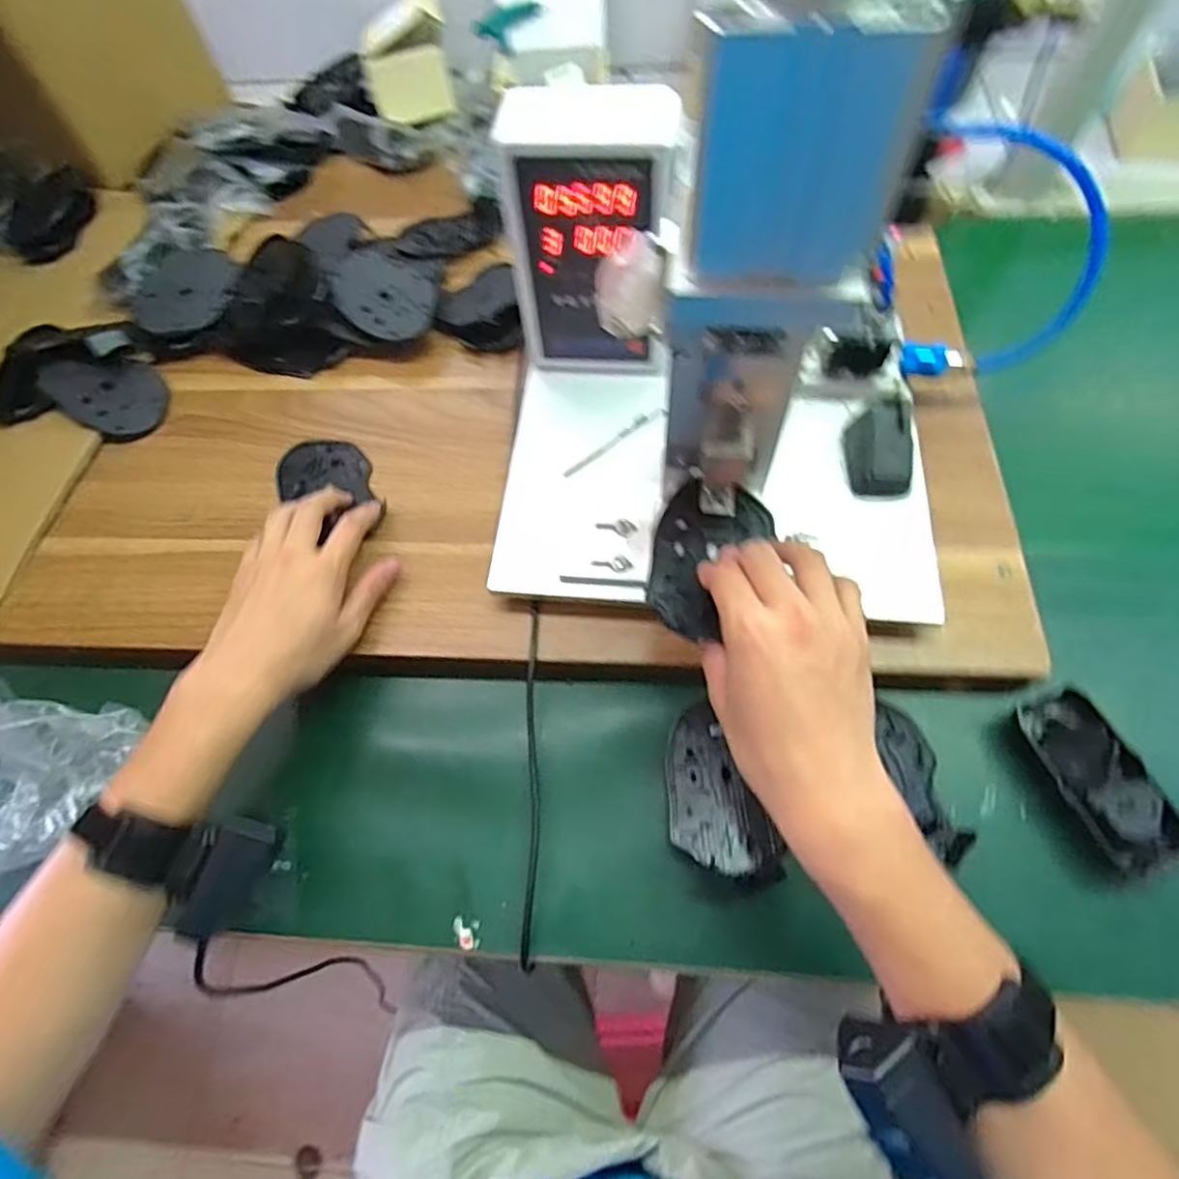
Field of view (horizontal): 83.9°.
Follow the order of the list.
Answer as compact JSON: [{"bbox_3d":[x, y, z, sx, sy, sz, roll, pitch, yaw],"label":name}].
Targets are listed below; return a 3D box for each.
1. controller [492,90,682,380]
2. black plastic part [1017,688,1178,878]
[{"bbox_3d":[0.000,-0.244,0.465,0.103,0.172,0.064,3,65,5],"label":"controller"},{"bbox_3d":[0.314,0.119,0.408,0.046,0.031,0.107,-19,65,-5],"label":"black plastic part"}]

